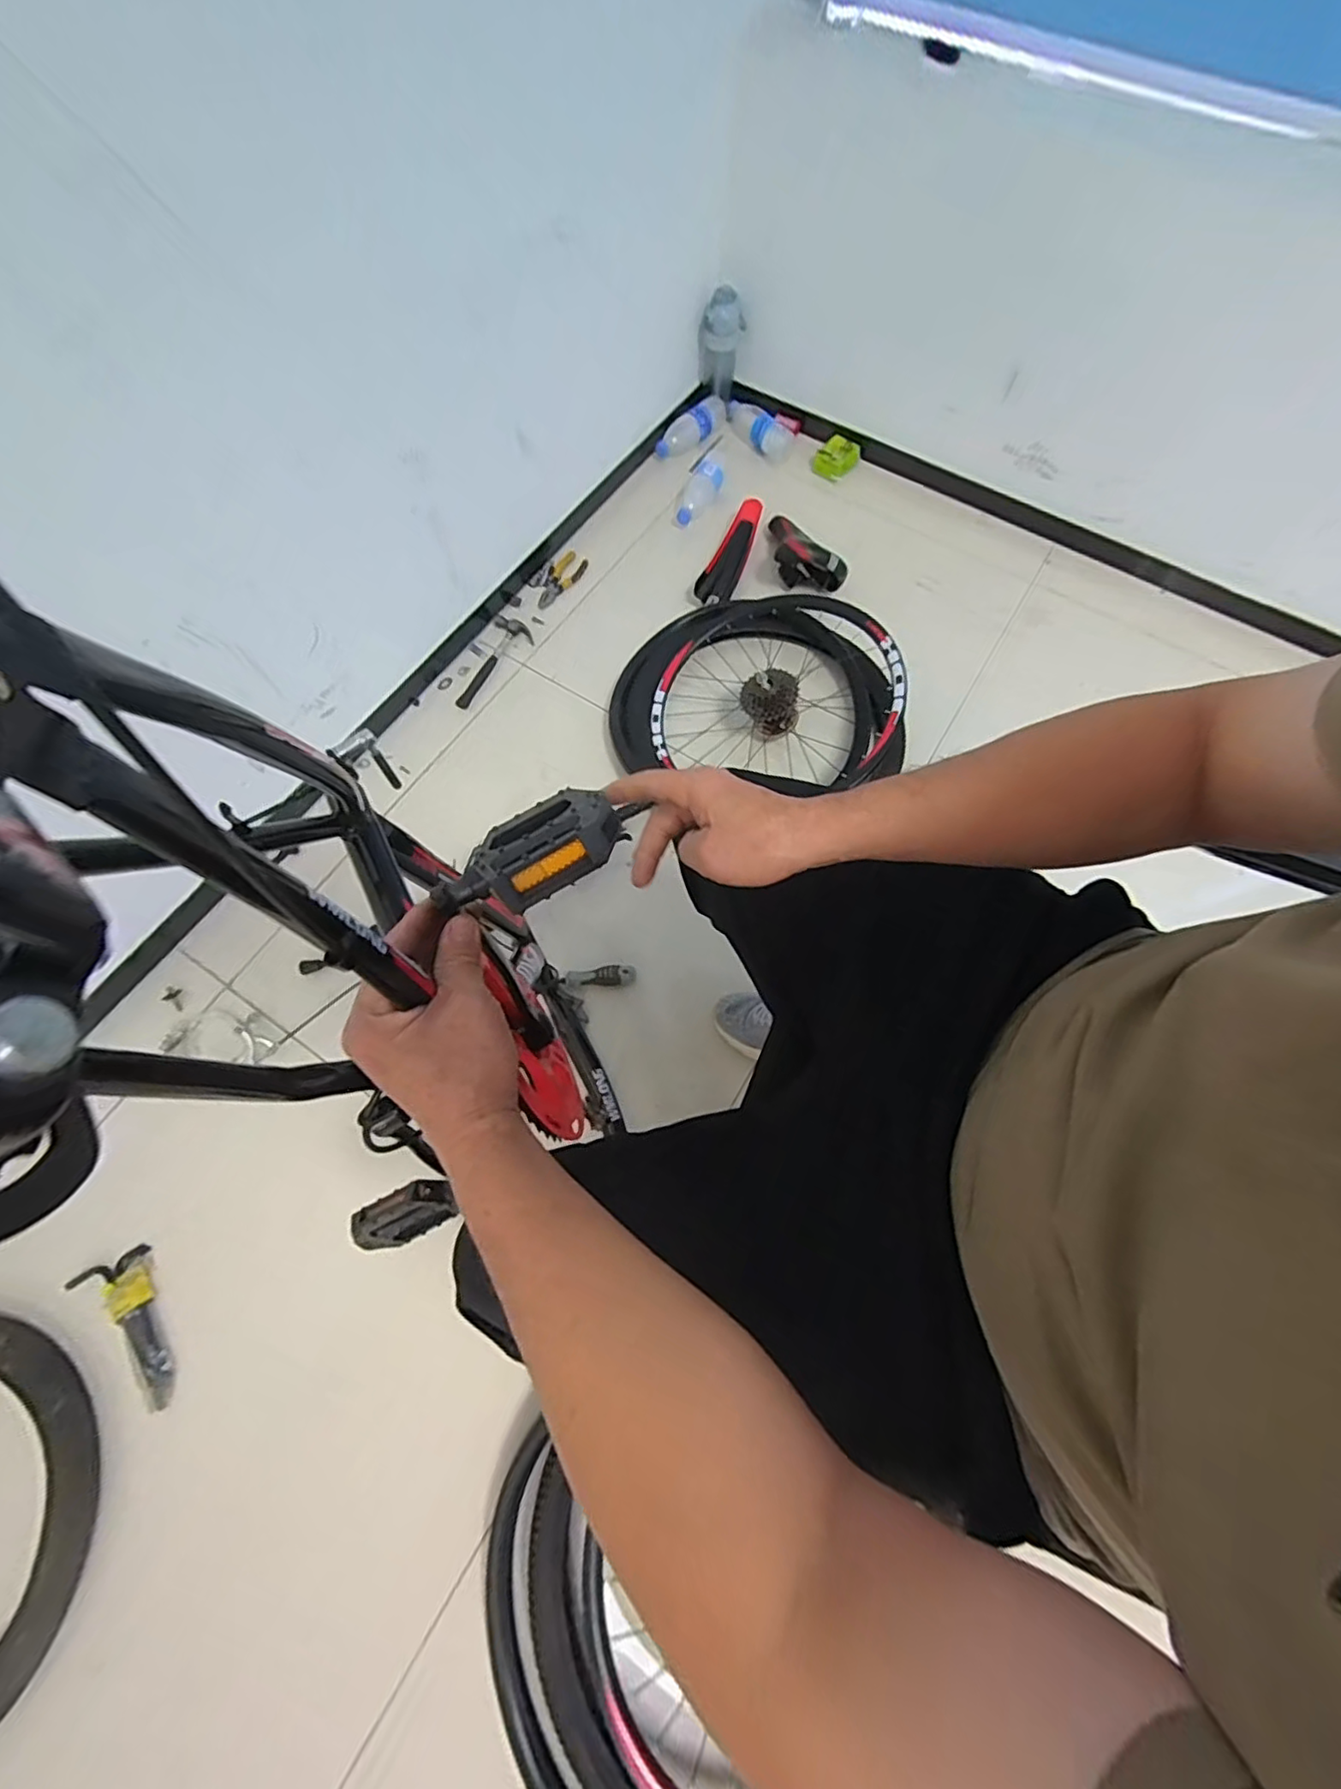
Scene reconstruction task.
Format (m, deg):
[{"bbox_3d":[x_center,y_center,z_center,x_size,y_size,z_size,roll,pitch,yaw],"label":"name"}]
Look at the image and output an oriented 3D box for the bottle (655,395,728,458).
[{"bbox_3d":[0.050,-1.128,1.470,0.211,0.066,0.057,-36,72,0],"label":"bottle"}]

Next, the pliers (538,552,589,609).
[{"bbox_3d":[-0.245,-0.690,1.341,0.064,0.022,0.164,34,71,12],"label":"pliers"}]

